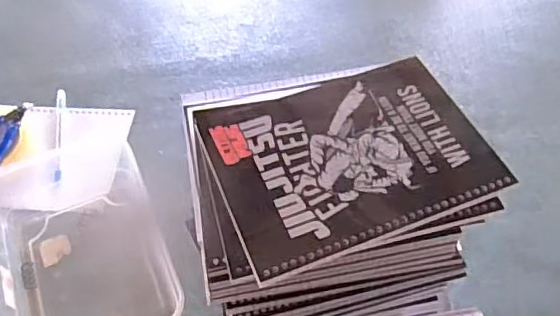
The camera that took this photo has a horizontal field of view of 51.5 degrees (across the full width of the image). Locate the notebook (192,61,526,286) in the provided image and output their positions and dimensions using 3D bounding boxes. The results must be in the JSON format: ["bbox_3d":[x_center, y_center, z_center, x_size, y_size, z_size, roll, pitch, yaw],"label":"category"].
[{"bbox_3d":[0.049,-0.006,0.434,0.191,0.008,0.148,-19,53,-12],"label":"notebook"}]

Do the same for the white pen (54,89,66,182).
[{"bbox_3d":[-0.266,-0.033,0.704,0.012,0.006,0.148,-11,52,-6],"label":"white pen"}]

